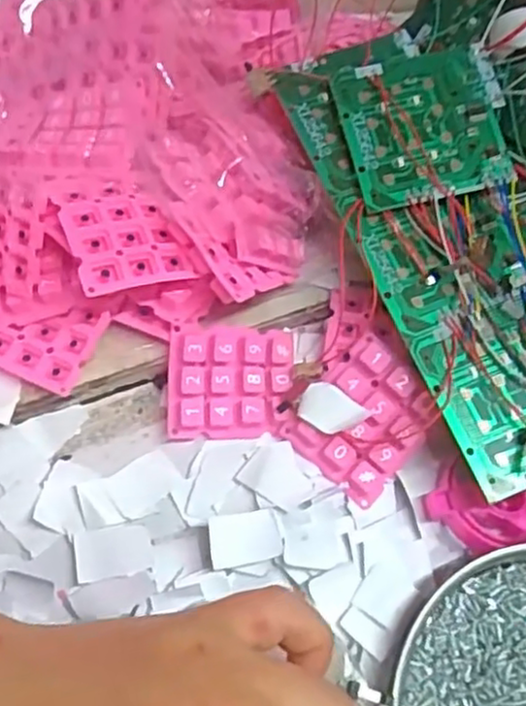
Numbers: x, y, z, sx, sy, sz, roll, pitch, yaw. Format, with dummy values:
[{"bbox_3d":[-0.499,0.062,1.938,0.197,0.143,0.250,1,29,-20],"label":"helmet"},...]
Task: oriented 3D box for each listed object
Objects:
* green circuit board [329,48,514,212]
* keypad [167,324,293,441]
[{"bbox_3d":[0.073,-0.104,0.323,0.072,0.004,0.073,-12,73,0],"label":"green circuit board"},{"bbox_3d":[-0.014,0.013,0.314,0.056,0.011,0.049,2,79,-17],"label":"keypad"}]

